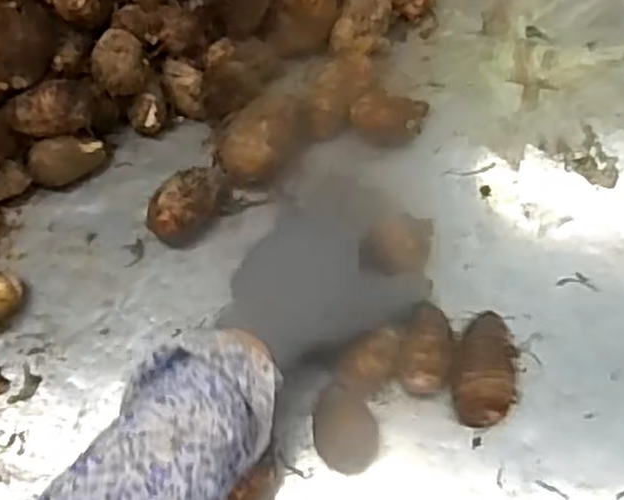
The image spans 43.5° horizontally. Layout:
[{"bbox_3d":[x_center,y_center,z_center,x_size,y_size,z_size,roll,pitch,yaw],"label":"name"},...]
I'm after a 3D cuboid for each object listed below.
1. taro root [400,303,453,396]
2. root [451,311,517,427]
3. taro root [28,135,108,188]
[{"bbox_3d":[0.078,0.072,0.536,0.033,0.038,0.057,9,68,7],"label":"taro root"},{"bbox_3d":[0.116,0.083,0.531,0.042,0.034,0.070,3,68,5],"label":"root"},{"bbox_3d":[-0.192,-0.071,0.618,0.057,0.035,0.028,-14,67,-3],"label":"taro root"}]

